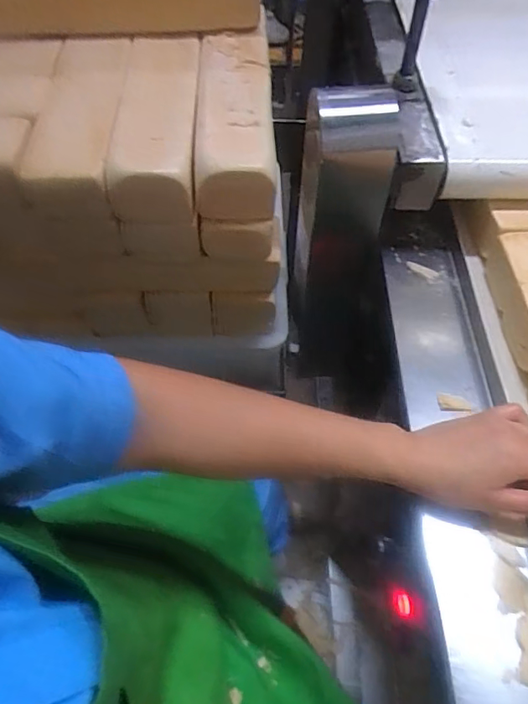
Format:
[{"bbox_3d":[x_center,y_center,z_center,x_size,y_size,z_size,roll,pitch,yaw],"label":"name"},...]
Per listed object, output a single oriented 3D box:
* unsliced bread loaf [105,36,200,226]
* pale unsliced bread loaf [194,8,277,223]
[{"bbox_3d":[-0.109,-0.254,0.550,0.079,0.061,0.278,0,56,-1],"label":"unsliced bread loaf"},{"bbox_3d":[-0.030,-0.253,0.546,0.073,0.055,0.261,-1,56,-2],"label":"pale unsliced bread loaf"}]

